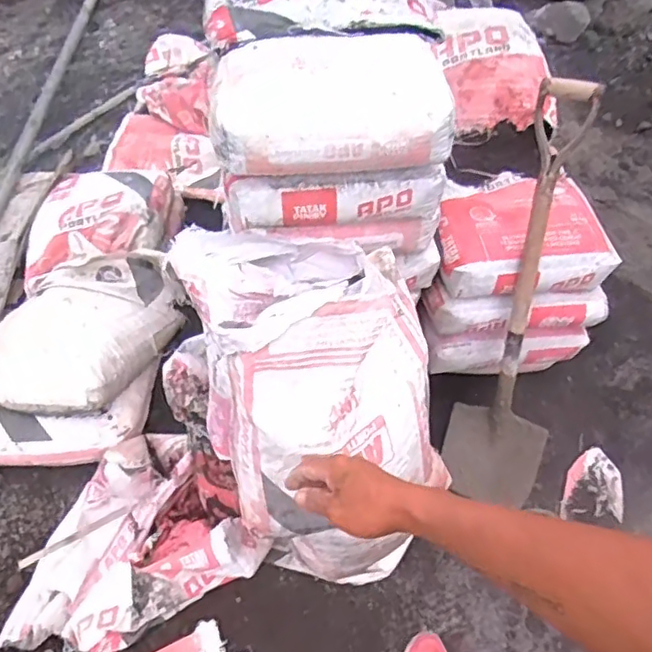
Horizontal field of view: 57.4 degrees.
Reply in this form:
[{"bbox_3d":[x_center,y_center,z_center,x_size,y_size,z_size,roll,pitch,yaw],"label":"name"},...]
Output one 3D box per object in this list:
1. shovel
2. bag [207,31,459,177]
[{"bbox_3d":[0.403,-0.026,1.209,0.203,0.872,0.127,4,22,-1],"label":"shovel"},{"bbox_3d":[0.006,-0.369,0.975,0.375,0.115,0.226,-3,53,-1],"label":"bag"}]

